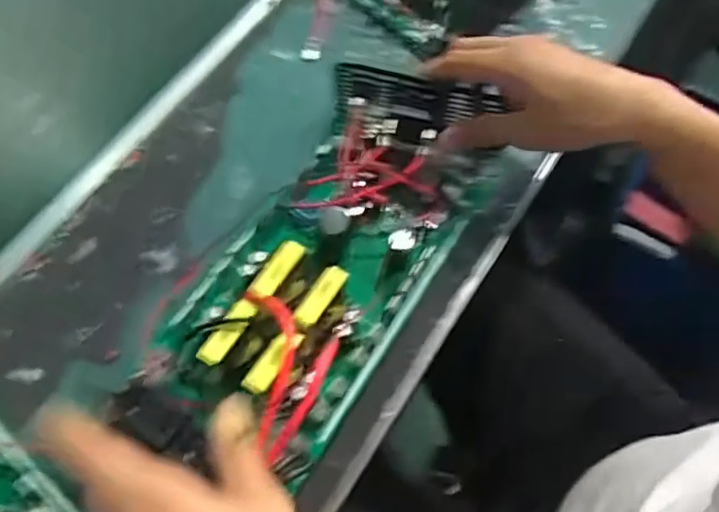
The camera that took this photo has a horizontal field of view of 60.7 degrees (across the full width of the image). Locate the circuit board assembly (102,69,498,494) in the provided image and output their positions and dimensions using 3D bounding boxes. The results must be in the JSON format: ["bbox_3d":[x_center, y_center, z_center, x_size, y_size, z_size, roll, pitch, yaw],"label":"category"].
[{"bbox_3d":[-0.018,-0.009,0.405,0.132,0.064,0.319,31,68,13],"label":"circuit board assembly"}]

